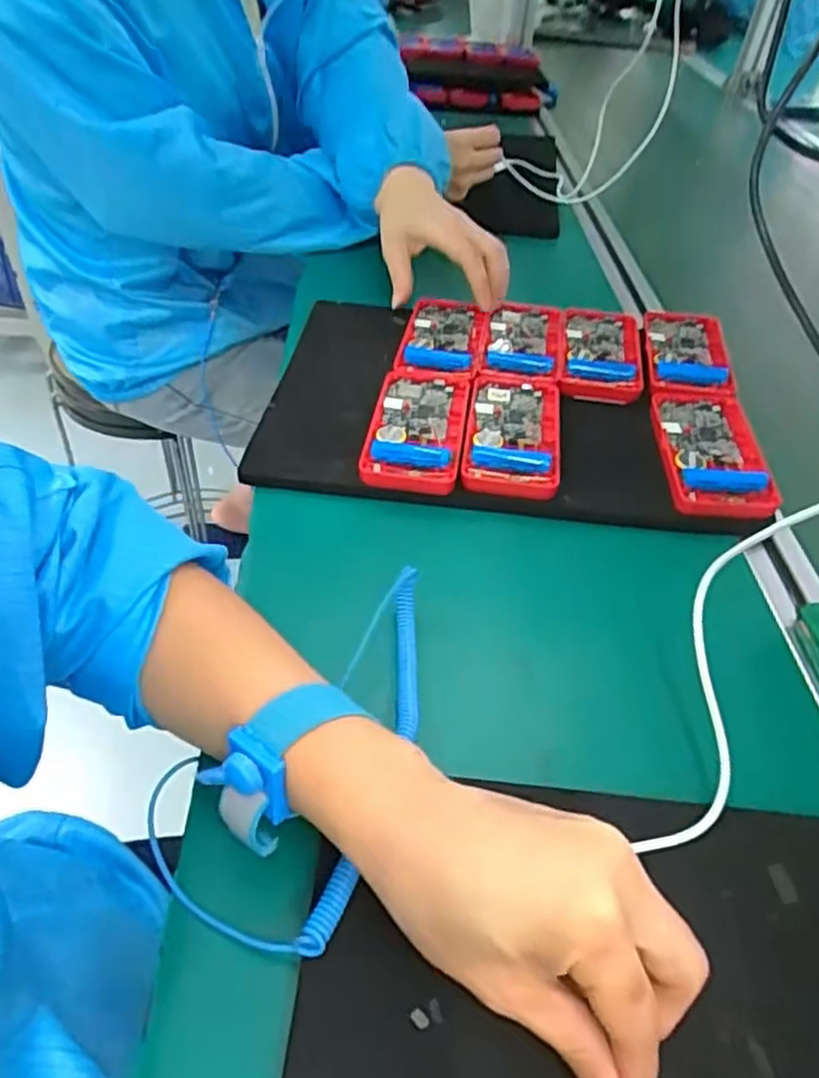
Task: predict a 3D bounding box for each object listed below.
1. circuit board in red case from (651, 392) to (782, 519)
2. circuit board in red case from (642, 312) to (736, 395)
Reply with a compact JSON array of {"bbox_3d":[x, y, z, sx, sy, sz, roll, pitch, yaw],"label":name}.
[{"bbox_3d":[0.204,-0.066,0.480,0.065,0.015,0.129,6,44,1],"label":"circuit board in red case"},{"bbox_3d":[0.222,-0.153,0.572,0.064,0.012,0.122,13,45,8],"label":"circuit board in red case"}]

